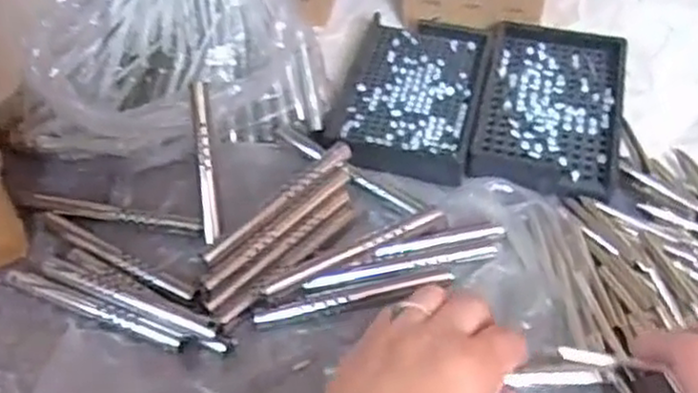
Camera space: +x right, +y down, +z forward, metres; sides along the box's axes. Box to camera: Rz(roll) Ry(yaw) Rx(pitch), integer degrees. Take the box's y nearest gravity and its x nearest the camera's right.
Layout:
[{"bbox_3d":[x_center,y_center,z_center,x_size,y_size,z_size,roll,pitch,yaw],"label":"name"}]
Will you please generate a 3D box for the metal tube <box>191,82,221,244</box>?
[{"bbox_3d":[-0.080,-0.019,0.414,0.009,0.005,0.090,-6,85,-6],"label":"metal tube"}]

